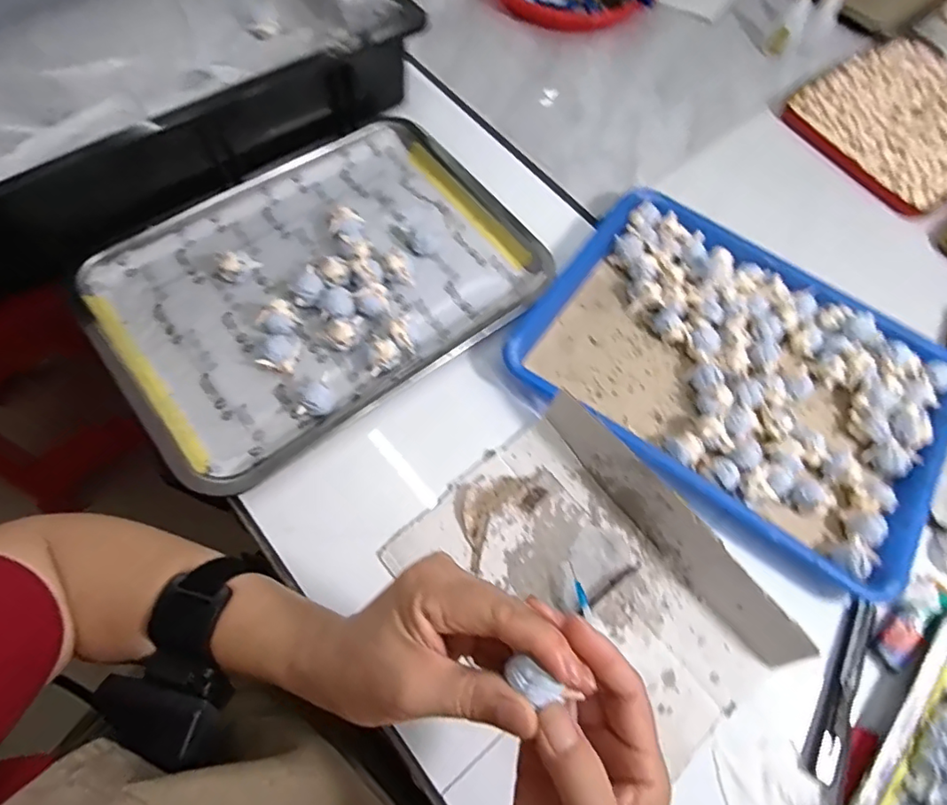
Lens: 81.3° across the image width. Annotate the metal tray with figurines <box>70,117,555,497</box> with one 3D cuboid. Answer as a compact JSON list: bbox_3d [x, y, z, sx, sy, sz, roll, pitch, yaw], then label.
[{"bbox_3d":[-0.133,-0.109,0.487,0.362,0.040,0.273,-35,71,-18],"label":"metal tray with figurines"}]

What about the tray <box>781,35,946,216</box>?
[{"bbox_3d":[0.489,-0.317,0.615,0.226,0.029,0.195,-32,71,-17],"label":"tray"}]

